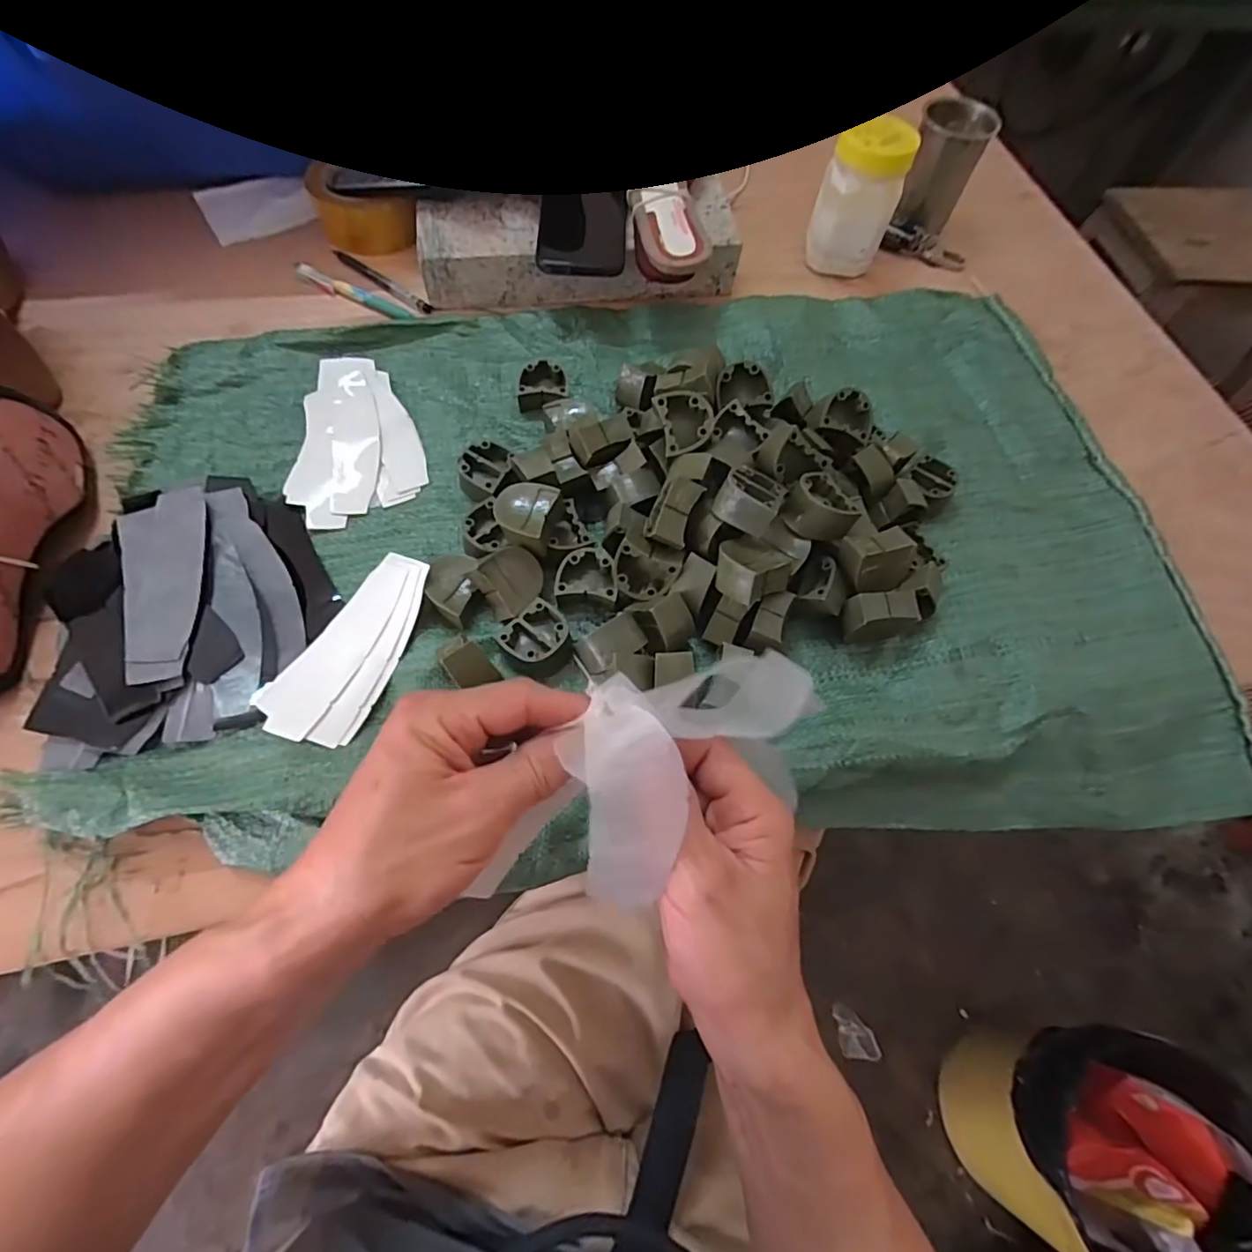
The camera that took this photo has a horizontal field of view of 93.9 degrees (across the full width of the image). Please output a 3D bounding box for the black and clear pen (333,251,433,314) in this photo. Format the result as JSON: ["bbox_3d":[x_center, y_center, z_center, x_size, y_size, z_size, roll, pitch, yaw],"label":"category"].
[{"bbox_3d":[-0.237,-0.334,0.566,0.129,0.006,0.013,35,67,14],"label":"black and clear pen"}]

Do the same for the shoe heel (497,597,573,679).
[{"bbox_3d":[-0.060,0.011,0.400,0.044,0.020,0.048,-33,71,-18],"label":"shoe heel"}]

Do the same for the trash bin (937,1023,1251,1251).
[{"bbox_3d":[0.601,0.675,0.763,0.277,0.306,0.262,1,64,-3],"label":"trash bin"}]

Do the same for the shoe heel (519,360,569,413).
[{"bbox_3d":[-0.070,-0.205,0.503,0.040,0.021,0.037,2,64,-3],"label":"shoe heel"}]

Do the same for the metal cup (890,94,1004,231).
[{"bbox_3d":[0.318,-0.476,0.613,0.069,0.103,0.071,1,64,-2],"label":"metal cup"}]

